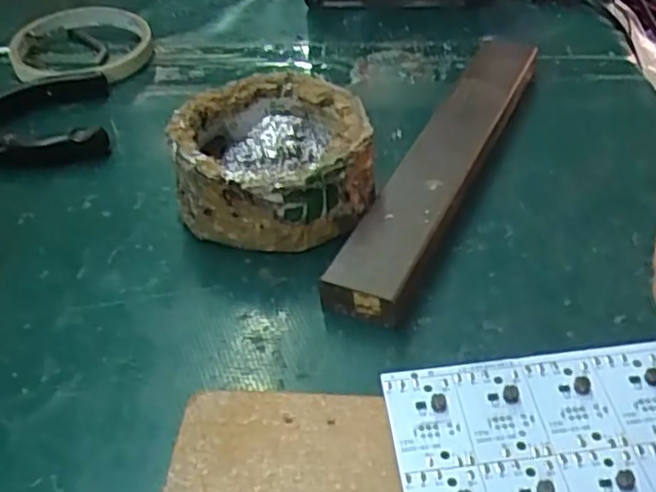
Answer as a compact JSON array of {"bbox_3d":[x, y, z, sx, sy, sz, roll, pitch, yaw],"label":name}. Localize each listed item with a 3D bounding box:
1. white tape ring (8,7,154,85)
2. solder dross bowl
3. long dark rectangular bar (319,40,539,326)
[{"bbox_3d":[-0.151,-0.122,0.433,0.083,0.015,0.095,-17,43,-16],"label":"white tape ring"},{"bbox_3d":[-0.024,-0.037,0.303,0.080,0.041,0.080,-2,41,1],"label":"solder dross bowl"},{"bbox_3d":[0.059,-0.046,0.326,0.033,0.018,0.221,17,44,21],"label":"long dark rectangular bar"}]

